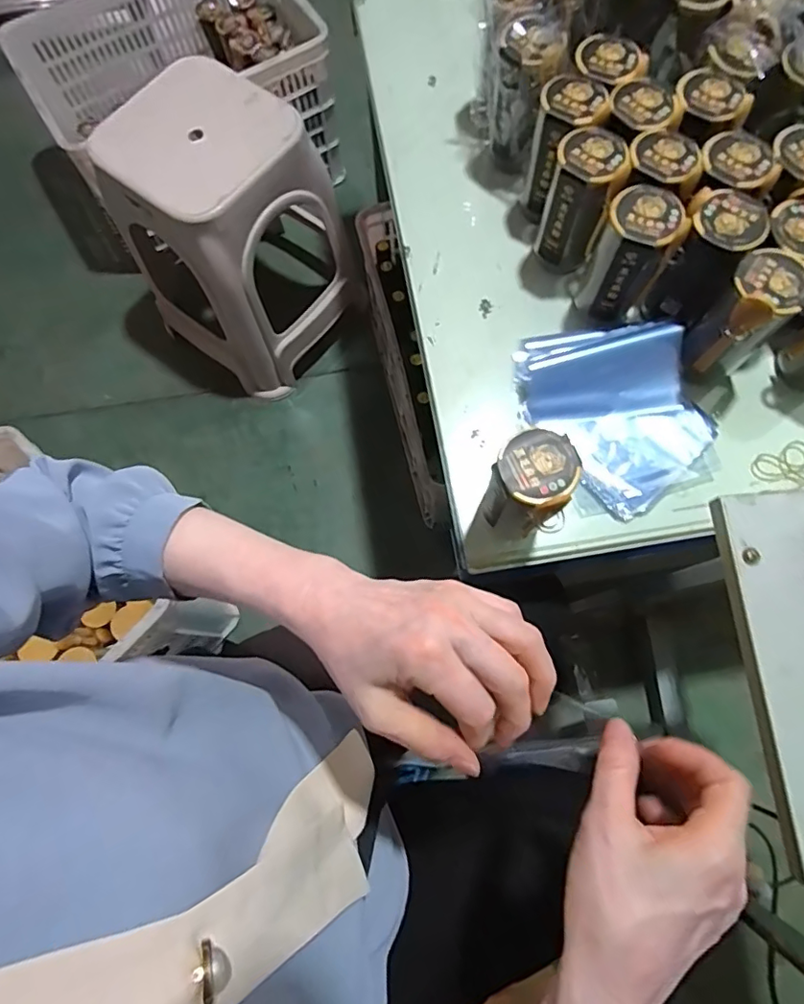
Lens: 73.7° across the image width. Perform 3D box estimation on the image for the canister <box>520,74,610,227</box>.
[{"bbox_3d":[0.176,-0.384,0.597,0.069,0.134,0.066,0,74,1],"label":"canister"}]

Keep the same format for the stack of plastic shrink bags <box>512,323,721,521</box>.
[{"bbox_3d":[0.226,-0.093,0.561,0.175,0.036,0.210,-17,75,-4],"label":"stack of plastic shrink bags"}]

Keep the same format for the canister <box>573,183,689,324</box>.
[{"bbox_3d":[0.232,-0.247,0.553,0.069,0.129,0.071,0,74,1],"label":"canister"}]

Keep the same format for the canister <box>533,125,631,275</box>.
[{"bbox_3d":[0.188,-0.318,0.578,0.065,0.134,0.064,19,76,6],"label":"canister"}]

